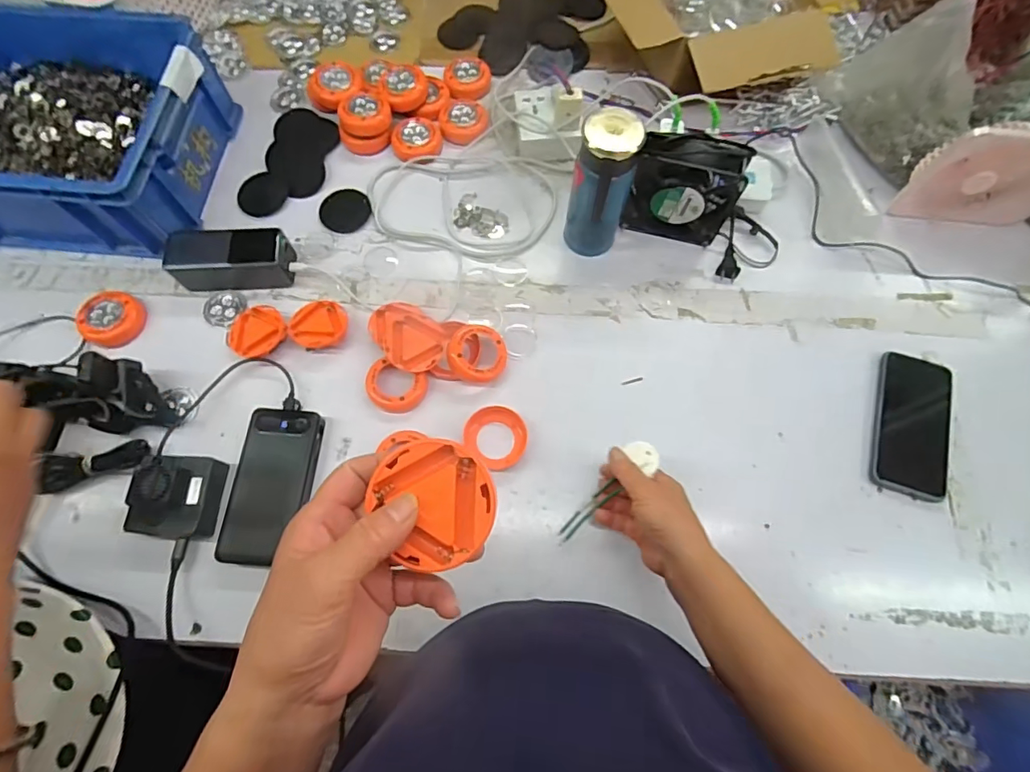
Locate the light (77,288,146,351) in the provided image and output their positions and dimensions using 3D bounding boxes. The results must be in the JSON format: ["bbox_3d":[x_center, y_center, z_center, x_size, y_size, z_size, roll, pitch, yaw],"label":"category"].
[{"bbox_3d":[-0.469,-0.080,0.585,0.064,0.026,0.065,0,70,0],"label":"light"}]

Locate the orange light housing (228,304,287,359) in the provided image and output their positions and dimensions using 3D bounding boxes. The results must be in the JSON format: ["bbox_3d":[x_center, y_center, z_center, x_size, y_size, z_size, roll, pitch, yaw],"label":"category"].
[{"bbox_3d":[-0.298,-0.064,0.577,0.063,0.020,0.070,-37,75,-13],"label":"orange light housing"}]

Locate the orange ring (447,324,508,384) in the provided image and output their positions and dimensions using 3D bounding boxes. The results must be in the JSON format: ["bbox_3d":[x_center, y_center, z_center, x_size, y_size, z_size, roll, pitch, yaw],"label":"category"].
[{"bbox_3d":[-0.041,-0.037,0.558,0.066,0.016,0.064,1,84,-13],"label":"orange ring"}]

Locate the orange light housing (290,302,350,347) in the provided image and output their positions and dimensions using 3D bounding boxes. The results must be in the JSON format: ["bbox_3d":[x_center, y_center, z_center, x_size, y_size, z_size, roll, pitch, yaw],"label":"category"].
[{"bbox_3d":[-0.226,-0.072,0.584,0.061,0.016,0.062,0,70,0],"label":"orange light housing"}]

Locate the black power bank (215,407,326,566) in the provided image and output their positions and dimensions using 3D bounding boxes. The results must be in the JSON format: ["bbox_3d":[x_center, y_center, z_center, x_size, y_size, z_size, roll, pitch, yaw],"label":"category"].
[{"bbox_3d":[-0.248,0.100,0.516,0.077,0.020,0.155,6,70,2],"label":"black power bank"}]

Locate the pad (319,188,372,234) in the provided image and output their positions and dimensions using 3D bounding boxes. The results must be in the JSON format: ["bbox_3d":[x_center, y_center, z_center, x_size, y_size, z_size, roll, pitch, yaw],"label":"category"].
[{"bbox_3d":[-0.221,-0.229,0.651,0.064,0.004,0.063,0,70,0],"label":"pad"}]

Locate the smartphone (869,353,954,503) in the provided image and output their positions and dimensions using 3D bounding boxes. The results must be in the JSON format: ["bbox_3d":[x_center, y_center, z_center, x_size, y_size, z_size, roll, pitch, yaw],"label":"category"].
[{"bbox_3d":[0.436,0.041,0.547,0.079,0.015,0.160,16,71,5],"label":"smartphone"}]

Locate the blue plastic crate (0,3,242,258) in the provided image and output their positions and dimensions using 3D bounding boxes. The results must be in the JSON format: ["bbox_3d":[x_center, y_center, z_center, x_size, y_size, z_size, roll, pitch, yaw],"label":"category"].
[{"bbox_3d":[-0.559,-0.318,0.618,0.351,0.119,0.277,6,70,2],"label":"blue plastic crate"}]

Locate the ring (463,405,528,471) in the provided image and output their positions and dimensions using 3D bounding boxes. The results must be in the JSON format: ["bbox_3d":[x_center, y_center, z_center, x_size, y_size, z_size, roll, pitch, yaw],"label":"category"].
[{"bbox_3d":[-0.019,0.054,0.541,0.067,0.016,0.060,40,75,13],"label":"ring"}]

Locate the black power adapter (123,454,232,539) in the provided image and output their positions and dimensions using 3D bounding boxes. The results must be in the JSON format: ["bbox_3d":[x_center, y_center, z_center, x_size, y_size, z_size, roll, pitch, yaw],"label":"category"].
[{"bbox_3d":[-0.337,0.108,0.494,0.074,0.034,0.077,6,70,2],"label":"black power adapter"}]

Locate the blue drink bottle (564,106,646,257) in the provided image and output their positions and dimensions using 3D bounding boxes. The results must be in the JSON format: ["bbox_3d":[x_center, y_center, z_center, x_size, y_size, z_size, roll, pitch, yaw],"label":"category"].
[{"bbox_3d":[0.094,-0.214,0.557,0.062,0.164,0.072,15,71,5],"label":"blue drink bottle"}]

